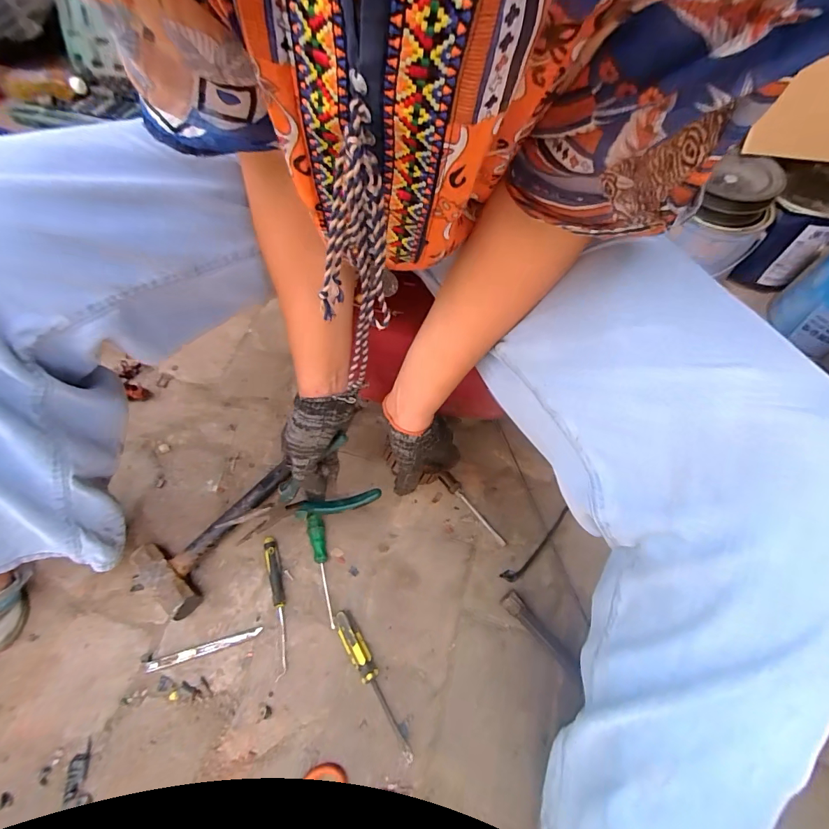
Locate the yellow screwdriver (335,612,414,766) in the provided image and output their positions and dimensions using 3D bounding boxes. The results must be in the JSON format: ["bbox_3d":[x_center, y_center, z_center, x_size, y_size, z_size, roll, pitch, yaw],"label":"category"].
[{"bbox_3d":[-0.048,0.307,0.480,0.024,0.019,0.164,-30,64,-15],"label":"yellow screwdriver"}]

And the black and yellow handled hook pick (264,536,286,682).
[{"bbox_3d":[-0.175,0.238,0.528,0.017,0.014,0.164,-13,61,-6],"label":"black and yellow handled hook pick"}]

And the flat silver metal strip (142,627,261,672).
[{"bbox_3d":[-0.256,0.284,0.503,0.135,0.009,0.012,-15,61,-7],"label":"flat silver metal strip"}]

